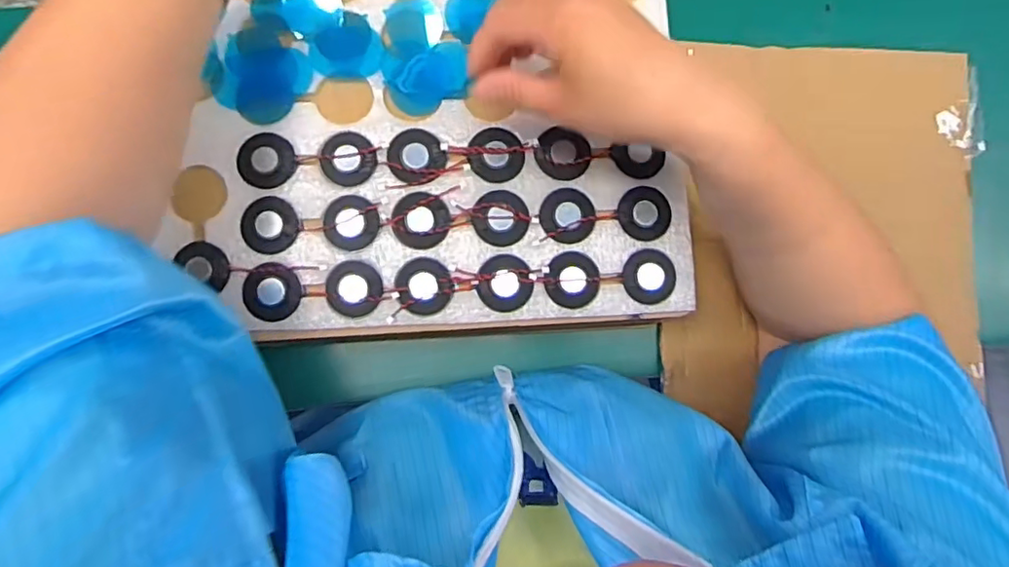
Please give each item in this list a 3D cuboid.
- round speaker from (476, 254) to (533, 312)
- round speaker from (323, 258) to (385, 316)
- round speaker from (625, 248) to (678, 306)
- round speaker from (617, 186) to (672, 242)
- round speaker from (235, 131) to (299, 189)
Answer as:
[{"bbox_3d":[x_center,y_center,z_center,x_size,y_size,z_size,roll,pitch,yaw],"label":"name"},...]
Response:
[{"bbox_3d":[0.000,0.000,0.354,0.033,0.004,0.033,1,82,-4],"label":"round speaker"},{"bbox_3d":[-0.089,0.003,0.350,0.032,0.004,0.033,1,82,-4],"label":"round speaker"},{"bbox_3d":[0.090,-0.005,0.365,0.032,0.004,0.033,1,82,-4],"label":"round speaker"},{"bbox_3d":[0.088,-0.044,0.366,0.034,0.004,0.033,1,82,-4],"label":"round speaker"},{"bbox_3d":[-0.144,-0.075,0.357,0.035,0.004,0.034,1,82,-4],"label":"round speaker"}]

